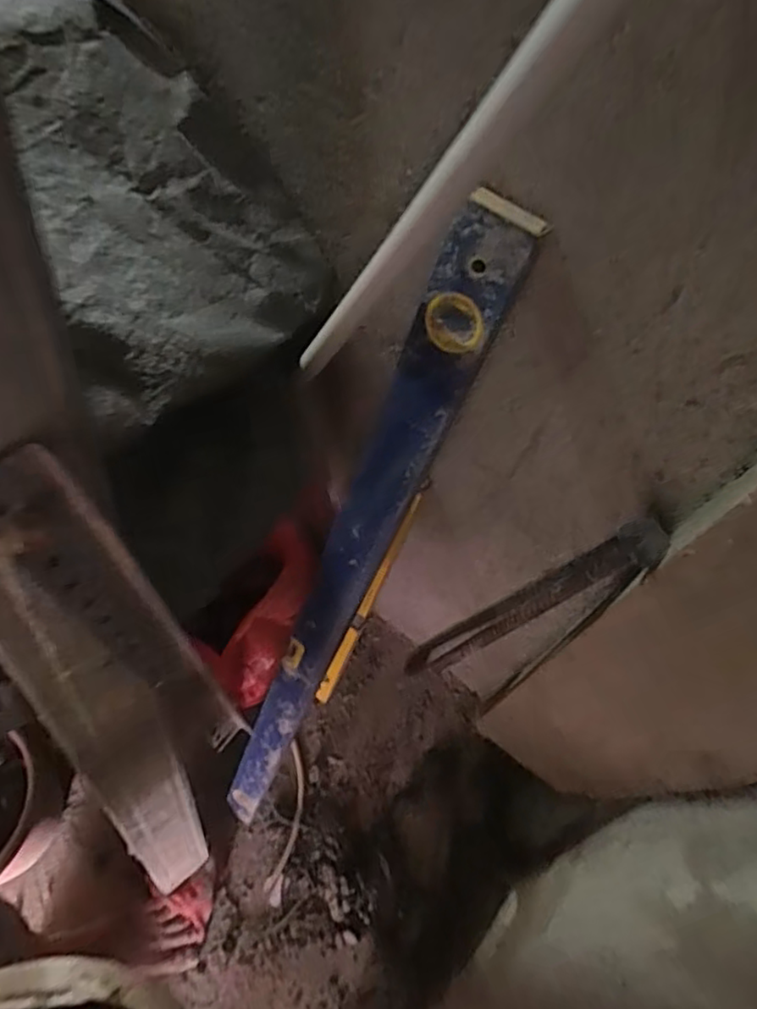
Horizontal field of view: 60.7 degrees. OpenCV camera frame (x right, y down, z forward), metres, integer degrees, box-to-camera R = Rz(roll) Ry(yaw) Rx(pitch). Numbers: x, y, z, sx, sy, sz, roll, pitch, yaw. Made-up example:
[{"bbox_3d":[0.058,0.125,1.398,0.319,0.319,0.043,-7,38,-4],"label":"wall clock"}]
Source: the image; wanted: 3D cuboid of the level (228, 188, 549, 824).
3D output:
[{"bbox_3d":[-0.060,0.142,0.670,0.059,0.921,0.029,40,46,16],"label":"level"}]

